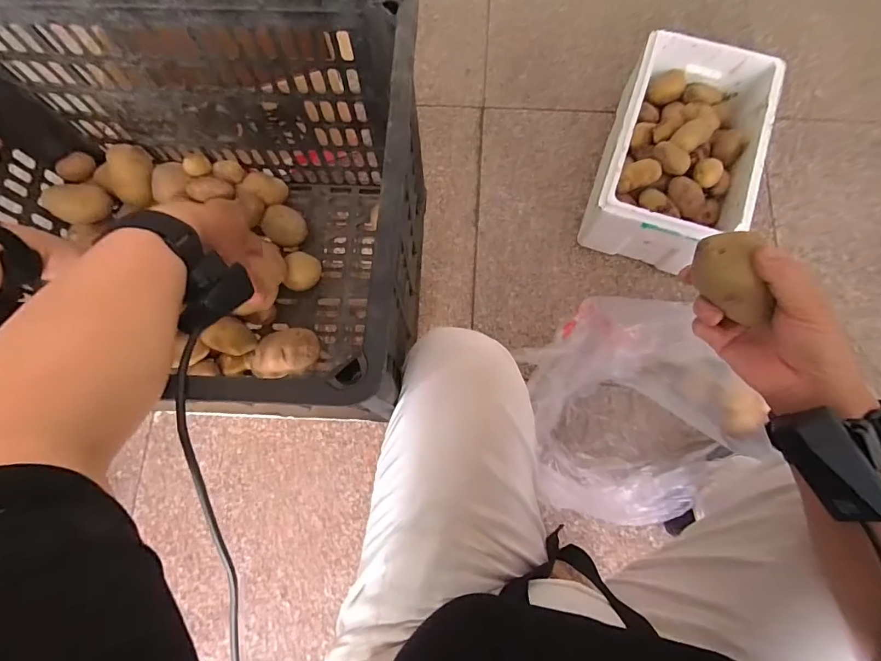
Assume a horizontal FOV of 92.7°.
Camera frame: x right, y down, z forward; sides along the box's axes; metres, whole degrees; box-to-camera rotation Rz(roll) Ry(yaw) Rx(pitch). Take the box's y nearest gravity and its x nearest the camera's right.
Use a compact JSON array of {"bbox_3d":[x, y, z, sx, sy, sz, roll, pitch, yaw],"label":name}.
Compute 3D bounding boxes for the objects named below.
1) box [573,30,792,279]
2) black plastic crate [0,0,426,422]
[{"bbox_3d":[0.456,-0.343,0.825,0.244,0.185,0.413,19,78,7],"label":"box"},{"bbox_3d":[-0.267,-0.119,0.438,0.486,0.287,0.287,2,77,3],"label":"black plastic crate"}]

